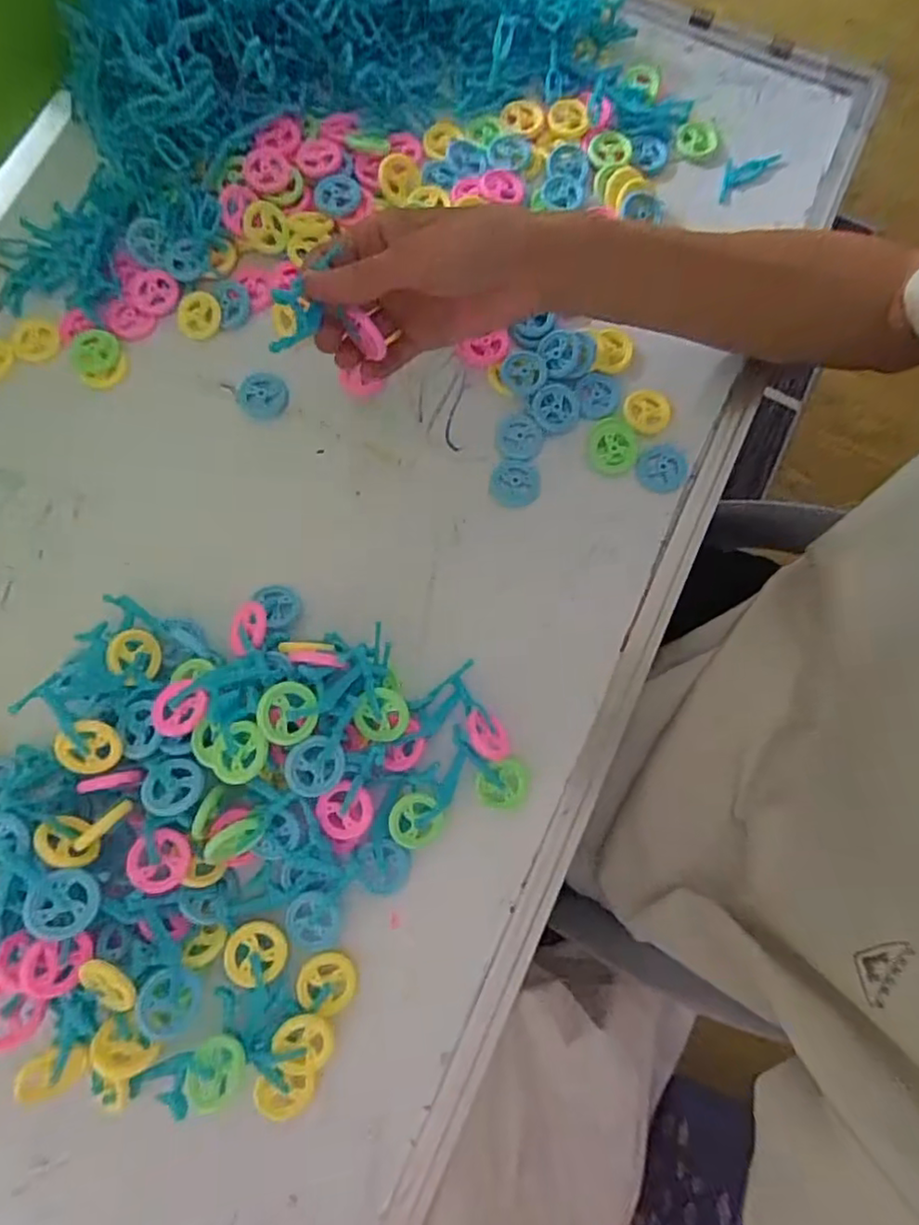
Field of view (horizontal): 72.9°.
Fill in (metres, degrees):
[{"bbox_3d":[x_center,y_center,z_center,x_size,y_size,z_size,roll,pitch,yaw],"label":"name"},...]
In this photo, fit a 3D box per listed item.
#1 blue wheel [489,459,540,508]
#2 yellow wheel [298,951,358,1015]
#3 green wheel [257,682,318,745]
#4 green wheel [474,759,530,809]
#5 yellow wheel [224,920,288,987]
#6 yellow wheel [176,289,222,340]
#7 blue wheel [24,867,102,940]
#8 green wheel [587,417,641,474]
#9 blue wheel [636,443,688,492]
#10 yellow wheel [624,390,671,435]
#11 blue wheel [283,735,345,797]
[{"bbox_3d":[0.034,-0.081,0.384,0.030,0.004,0.028,0,79,-1],"label":"blue wheel"},{"bbox_3d":[-0.068,0.191,0.322,0.029,0.009,0.027,0,79,-1],"label":"yellow wheel"},{"bbox_3d":[-0.083,0.049,0.302,0.028,0.004,0.029,0,84,-21],"label":"green wheel"},{"bbox_3d":[0.023,0.094,0.342,0.030,0.008,0.025,-3,79,-2],"label":"green wheel"},{"bbox_3d":[-0.103,0.171,0.313,0.030,0.007,0.028,0,79,-1],"label":"yellow wheel"},{"bbox_3d":[-0.168,-0.192,0.400,0.027,0.004,0.032,-2,79,-2],"label":"yellow wheel"},{"bbox_3d":[-0.185,0.136,0.289,0.030,0.004,0.029,6,73,-19],"label":"blue wheel"},{"bbox_3d":[0.096,-0.104,0.387,0.031,0.007,0.035,23,79,3],"label":"green wheel"},{"bbox_3d":[0.127,-0.091,0.386,0.035,0.004,0.029,-44,83,-9],"label":"blue wheel"},{"bbox_3d":[0.118,-0.128,0.391,0.027,0.009,0.028,0,79,-1],"label":"yellow wheel"},{"bbox_3d":[-0.072,0.076,0.310,0.030,0.004,0.030,0,90,-26],"label":"blue wheel"}]

